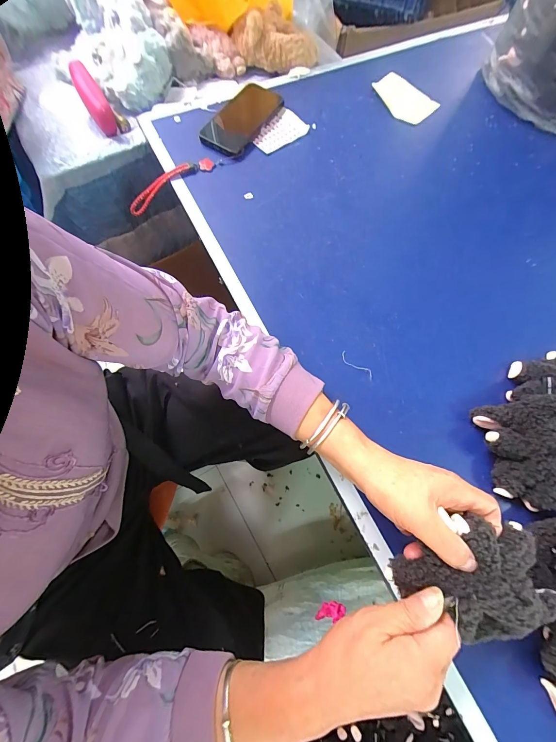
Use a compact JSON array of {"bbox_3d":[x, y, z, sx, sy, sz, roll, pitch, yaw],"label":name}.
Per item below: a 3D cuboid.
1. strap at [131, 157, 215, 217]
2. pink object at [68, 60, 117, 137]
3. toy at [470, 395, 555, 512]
[{"bbox_3d":[-0.175,-0.299,0.491,0.151,0.029,0.018,-33,76,1],"label":"strap"},{"bbox_3d":[-0.321,-0.473,0.527,0.033,0.041,0.115,-31,93,-12],"label":"pink object"},{"bbox_3d":[0.283,0.091,0.345,0.073,0.081,0.114,-5,72,-4],"label":"toy"}]

